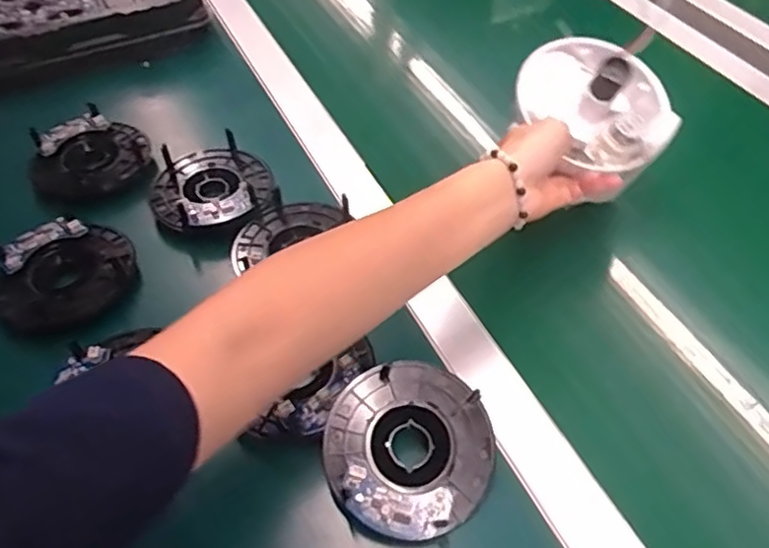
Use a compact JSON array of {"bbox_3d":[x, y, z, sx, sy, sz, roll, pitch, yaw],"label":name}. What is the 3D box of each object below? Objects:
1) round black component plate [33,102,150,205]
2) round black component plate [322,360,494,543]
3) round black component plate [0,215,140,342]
[{"bbox_3d":[-0.259,-0.104,0.562,0.097,0.018,0.097,0,50,1],"label":"round black component plate"},{"bbox_3d":[0.015,0.104,0.388,0.099,0.012,0.102,3,62,-5],"label":"round black component plate"},{"bbox_3d":[-0.243,0.000,0.485,0.101,0.031,0.088,-35,58,-25],"label":"round black component plate"}]

